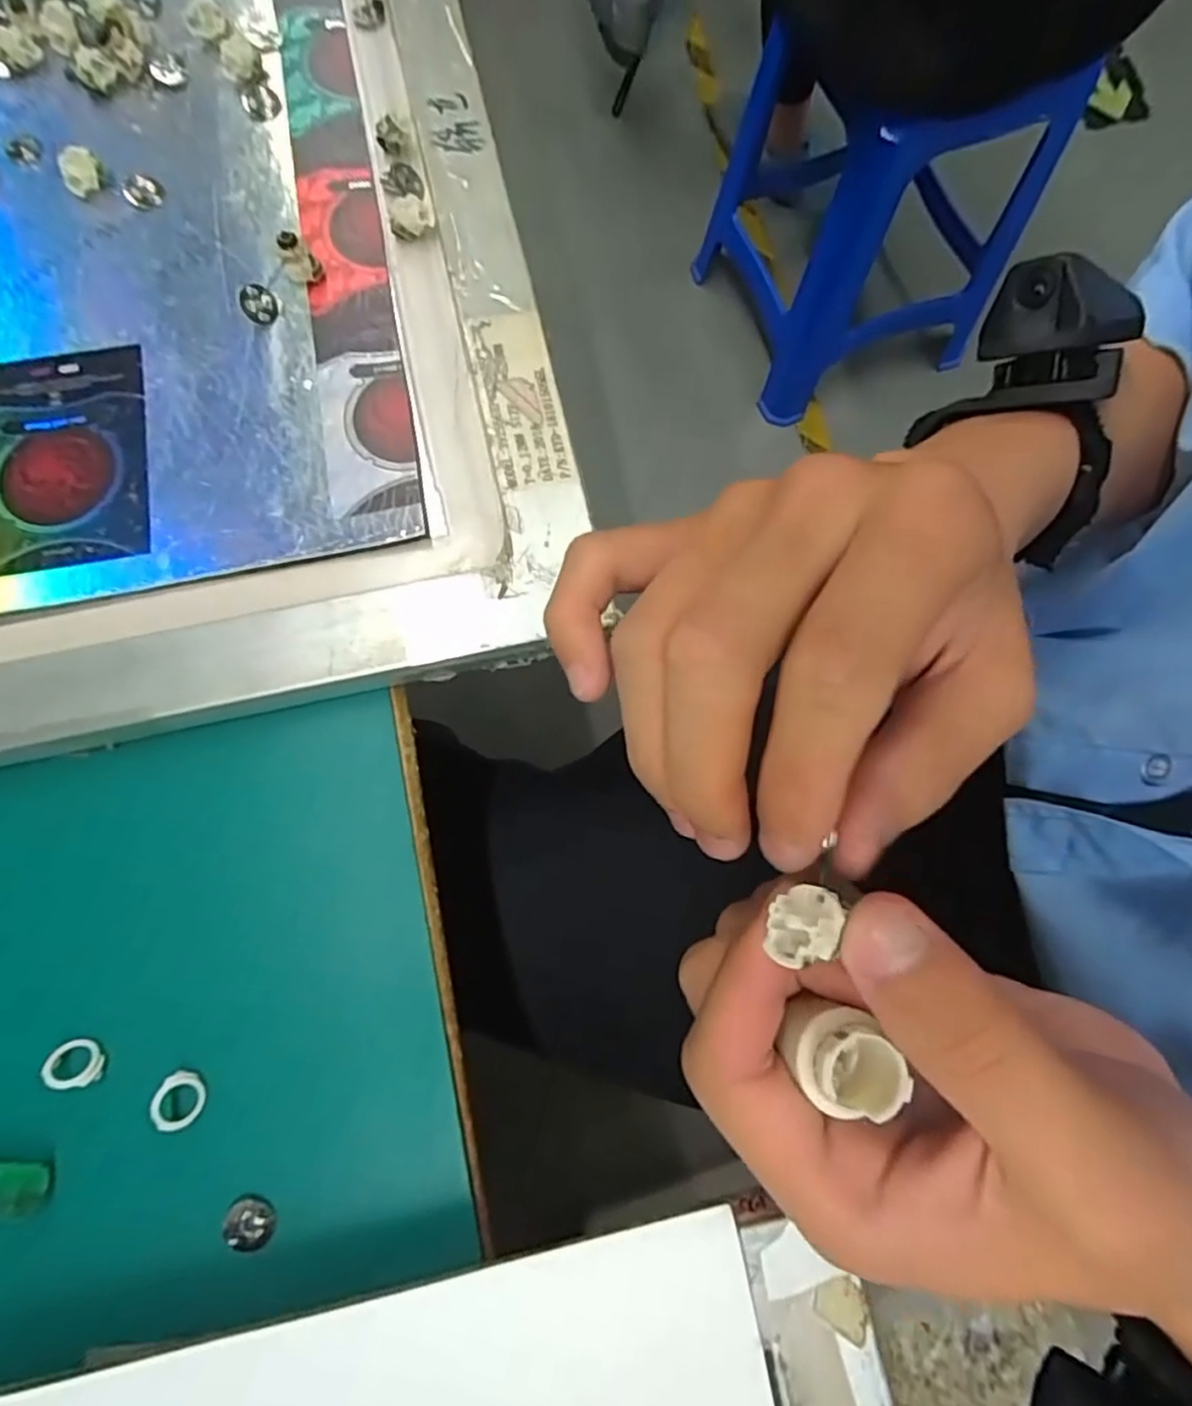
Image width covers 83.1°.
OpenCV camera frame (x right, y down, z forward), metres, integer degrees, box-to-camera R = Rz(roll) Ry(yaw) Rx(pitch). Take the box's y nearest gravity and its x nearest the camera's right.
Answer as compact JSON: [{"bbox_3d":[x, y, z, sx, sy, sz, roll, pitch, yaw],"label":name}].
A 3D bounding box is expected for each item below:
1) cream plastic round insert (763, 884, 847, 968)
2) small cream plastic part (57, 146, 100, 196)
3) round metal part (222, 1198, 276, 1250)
[{"bbox_3d":[0.041,0.042,0.129,0.012,0.009,0.014,14,79,4],"label":"cream plastic round insert"},{"bbox_3d":[-0.215,-0.221,0.281,0.016,0.014,0.010,-38,80,-6],"label":"small cream plastic part"},{"bbox_3d":[-0.107,0.160,0.207,0.014,0.004,0.013,0,78,1],"label":"round metal part"}]

